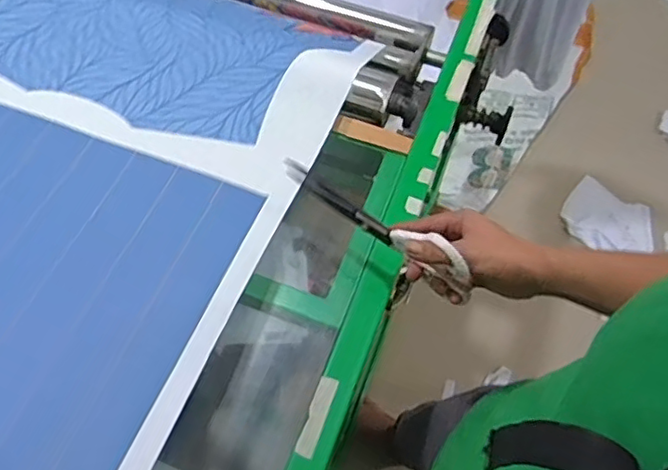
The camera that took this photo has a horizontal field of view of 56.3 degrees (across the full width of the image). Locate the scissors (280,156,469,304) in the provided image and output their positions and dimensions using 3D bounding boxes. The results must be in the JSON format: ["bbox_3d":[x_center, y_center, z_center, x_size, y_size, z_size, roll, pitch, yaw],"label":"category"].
[{"bbox_3d":[0.040,-0.015,0.656,0.242,0.066,0.017,33,69,27],"label":"scissors"}]

